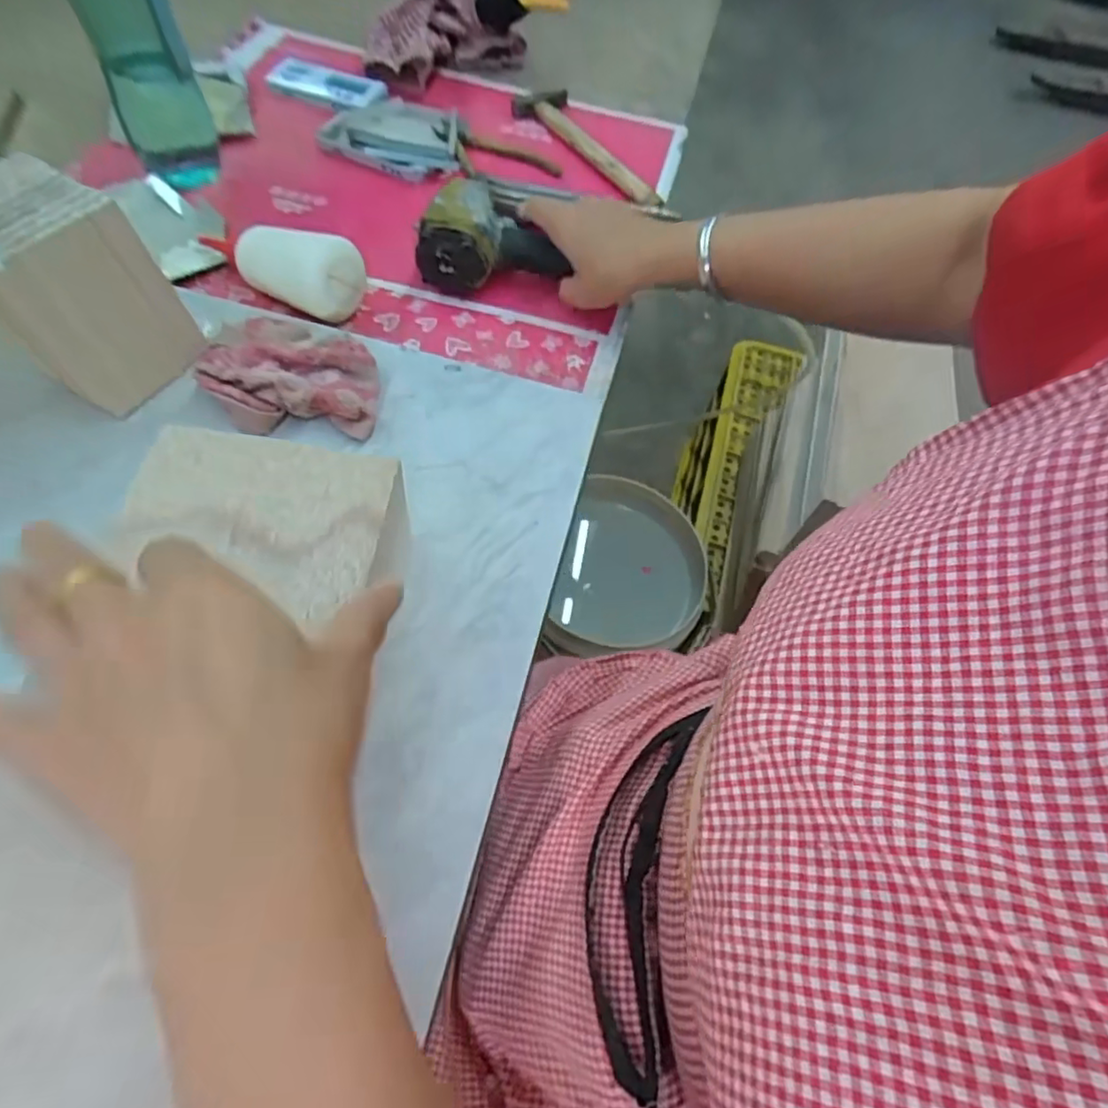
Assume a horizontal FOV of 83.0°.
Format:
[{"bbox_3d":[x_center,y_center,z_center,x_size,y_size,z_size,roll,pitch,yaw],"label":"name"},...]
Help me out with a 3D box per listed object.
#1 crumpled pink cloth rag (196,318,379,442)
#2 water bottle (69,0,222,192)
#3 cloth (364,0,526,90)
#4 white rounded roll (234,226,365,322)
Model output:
[{"bbox_3d":[-0.192,-0.135,0.466,0.126,0.041,0.106,3,60,-2],"label":"crumpled pink cloth rag"},{"bbox_3d":[-0.349,-0.439,0.524,0.081,0.233,0.065,-26,66,-22],"label":"water bottle"},{"bbox_3d":[-0.155,-0.637,0.758,0.207,0.063,0.146,-36,70,-26],"label":"cloth"},{"bbox_3d":[-0.208,-0.237,0.520,0.103,0.059,0.055,28,59,9],"label":"white rounded roll"}]

